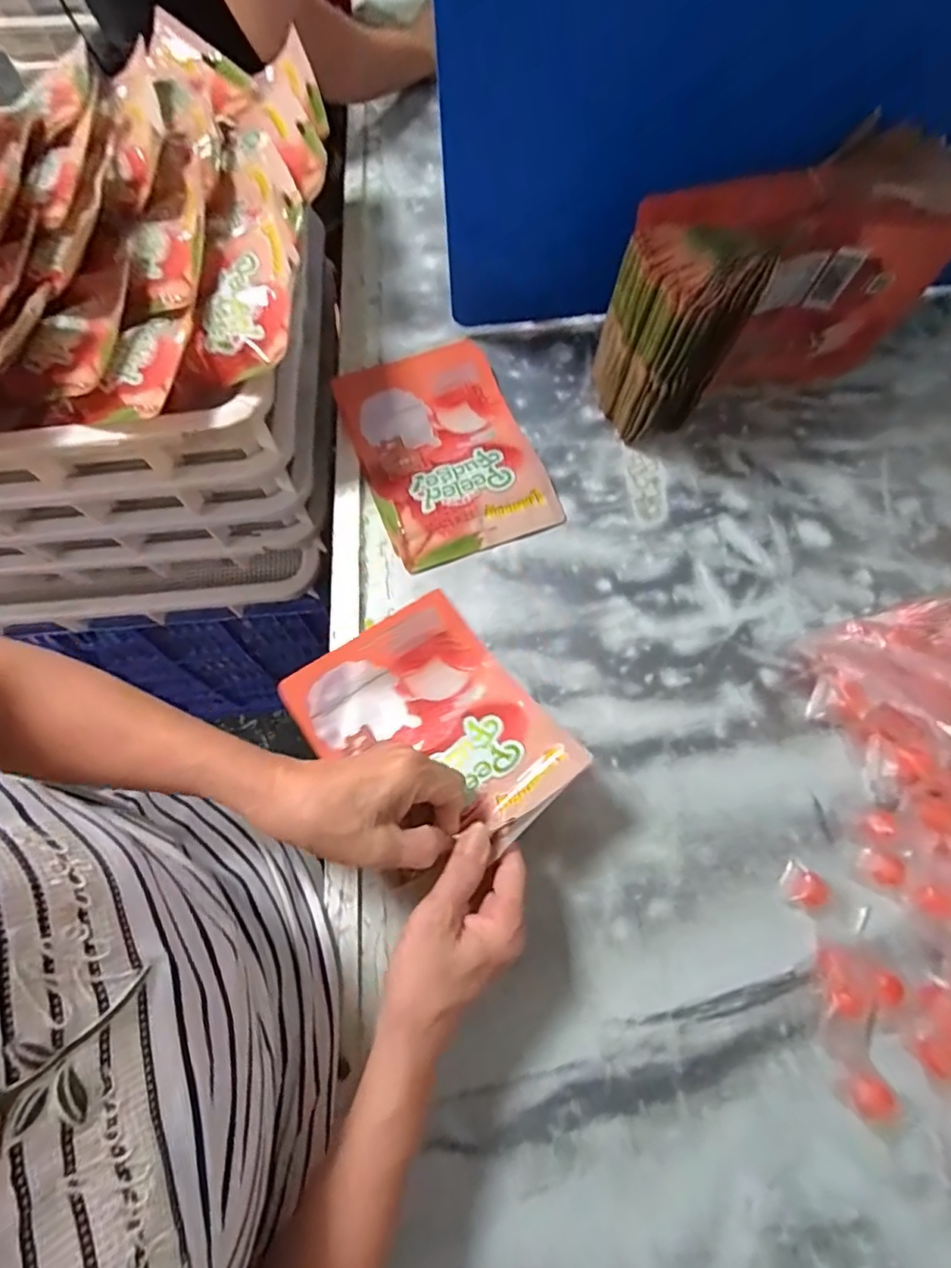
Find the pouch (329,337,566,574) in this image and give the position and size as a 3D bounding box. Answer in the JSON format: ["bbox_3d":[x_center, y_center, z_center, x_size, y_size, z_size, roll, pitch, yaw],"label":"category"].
[{"bbox_3d":[-0.032,-0.182,0.530,0.159,0.017,0.237,-21,68,-7],"label":"pouch"}]

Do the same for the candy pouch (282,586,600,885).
[{"bbox_3d":[-0.035,0.064,0.402,0.150,0.070,0.202,-35,71,-13],"label":"candy pouch"}]

